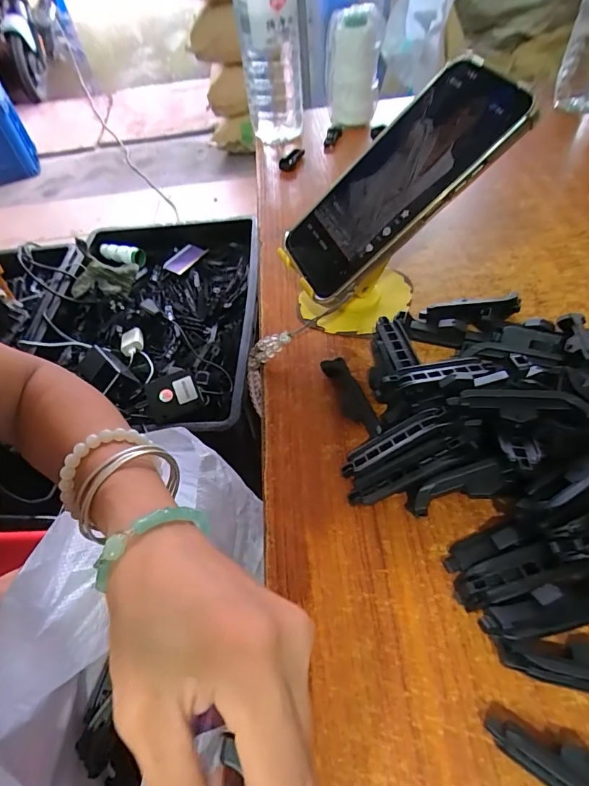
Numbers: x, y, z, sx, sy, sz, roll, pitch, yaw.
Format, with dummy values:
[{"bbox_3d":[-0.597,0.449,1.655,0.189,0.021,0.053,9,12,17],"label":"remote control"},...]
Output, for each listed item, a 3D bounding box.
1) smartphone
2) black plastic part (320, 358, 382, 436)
[{"bbox_3d":[0.066,-0.140,0.283,0.169,0.010,0.079,-41,54,19],"label":"smartphone"},{"bbox_3d":[0.040,0.004,0.287,0.017,0.017,0.067,-20,53,-11],"label":"black plastic part"}]

